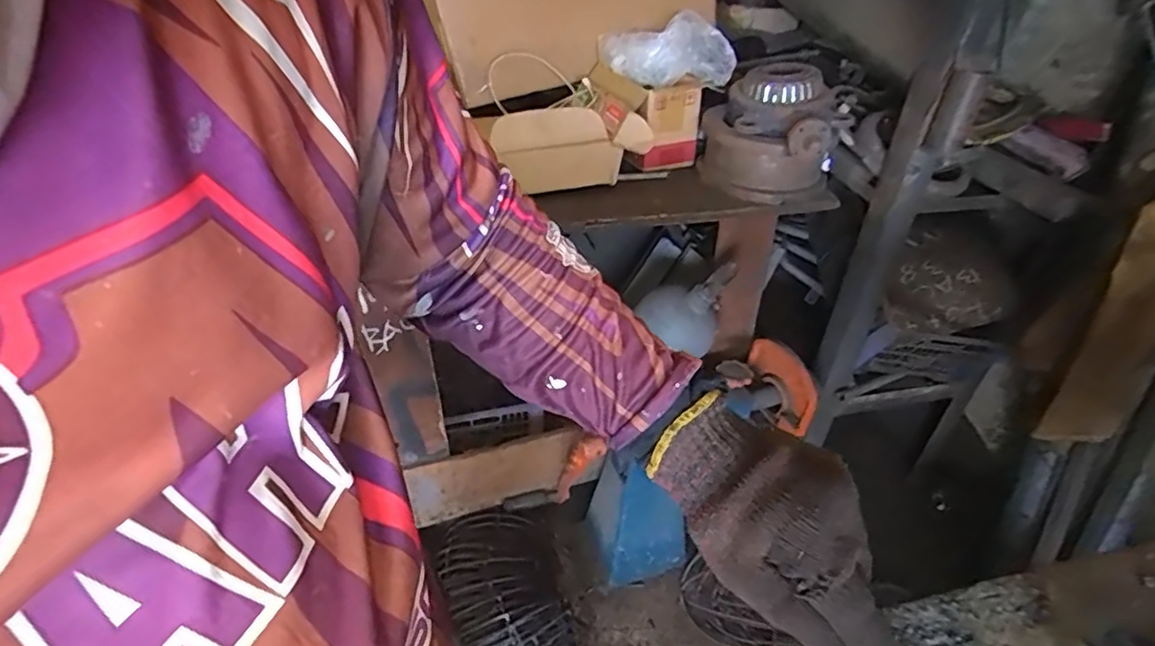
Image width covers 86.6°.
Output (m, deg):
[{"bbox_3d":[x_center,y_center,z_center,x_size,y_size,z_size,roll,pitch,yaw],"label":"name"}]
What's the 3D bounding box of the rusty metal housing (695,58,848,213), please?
[{"bbox_3d":[0.329,-0.310,1.044,0.230,0.191,0.202,5,41,11],"label":"rusty metal housing"}]

